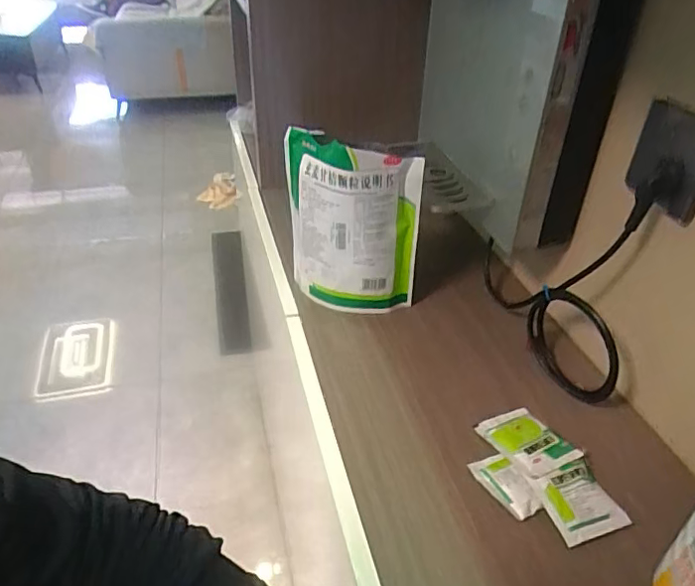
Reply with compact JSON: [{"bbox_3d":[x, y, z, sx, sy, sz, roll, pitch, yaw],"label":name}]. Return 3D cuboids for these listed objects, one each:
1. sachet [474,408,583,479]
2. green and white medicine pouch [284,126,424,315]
[{"bbox_3d":[0.179,0.147,0.555,0.065,0.009,0.084,-17,40,-25],"label":"sachet"},{"bbox_3d":[-0.001,-0.082,0.683,0.169,0.211,0.055,12,37,14],"label":"green and white medicine pouch"}]

